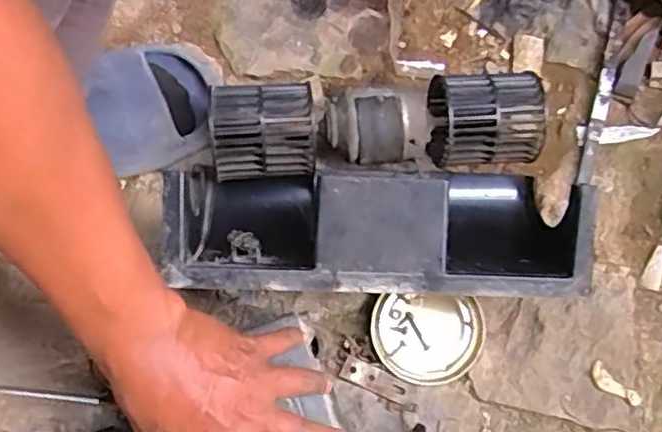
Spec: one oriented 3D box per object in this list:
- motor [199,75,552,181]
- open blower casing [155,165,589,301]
[{"bbox_3d":[0.042,-0.081,0.597,0.297,0.092,0.077,-5,80,0],"label":"motor"},{"bbox_3d":[0.039,0.010,0.571,0.338,0.131,0.120,1,80,1],"label":"open blower casing"}]

